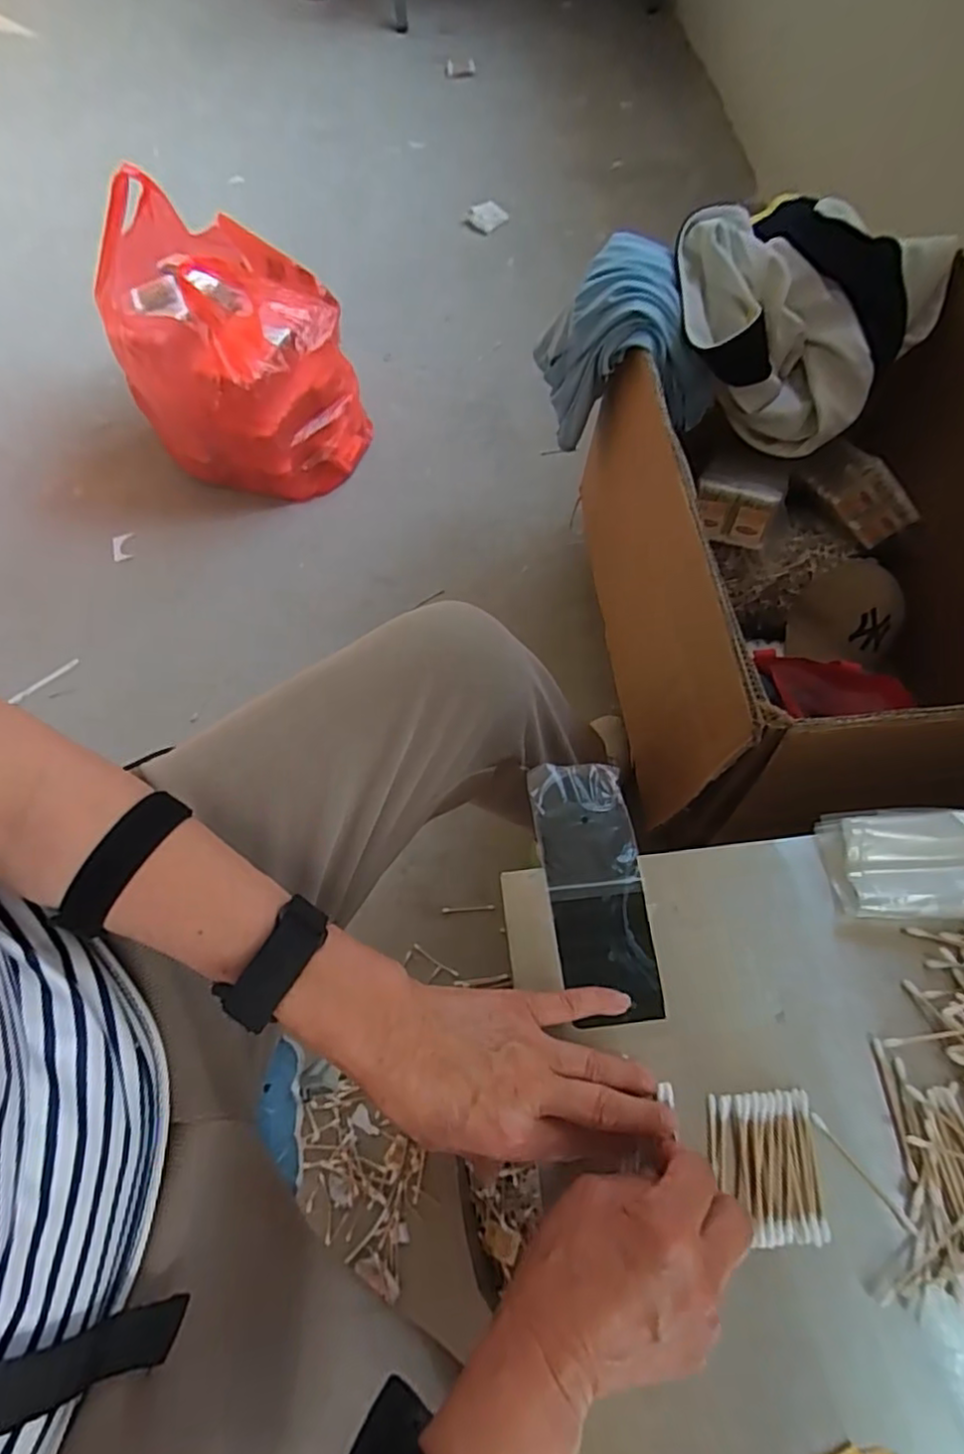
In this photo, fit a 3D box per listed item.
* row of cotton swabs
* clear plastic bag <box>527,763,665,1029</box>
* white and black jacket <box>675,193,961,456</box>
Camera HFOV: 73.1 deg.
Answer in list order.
[{"bbox_3d":[0.160,0.247,0.367,0.056,0.007,0.073,0,66,2],"label":"row of cotton swabs"},{"bbox_3d":[0.075,0.105,0.438,0.064,0.011,0.171,-7,66,-1],"label":"clear plastic bag"},{"bbox_3d":[0.385,-0.503,0.817,0.259,0.197,0.291,39,73,17],"label":"white and black jacket"}]

